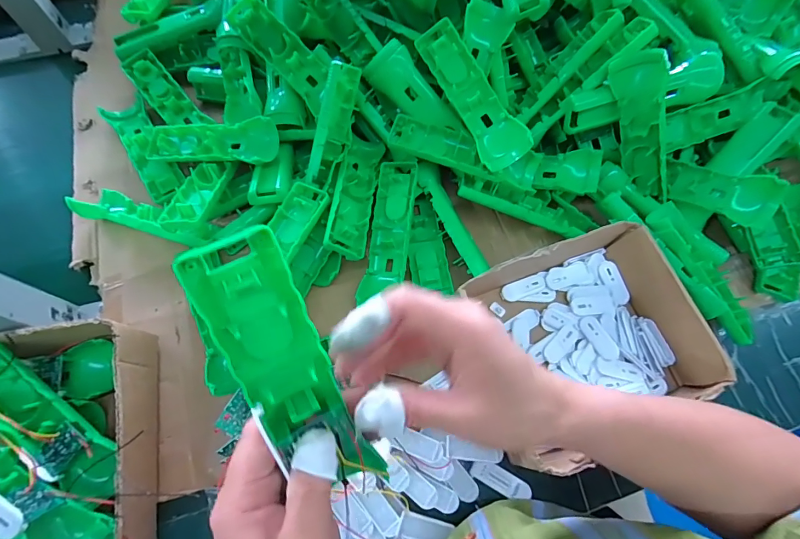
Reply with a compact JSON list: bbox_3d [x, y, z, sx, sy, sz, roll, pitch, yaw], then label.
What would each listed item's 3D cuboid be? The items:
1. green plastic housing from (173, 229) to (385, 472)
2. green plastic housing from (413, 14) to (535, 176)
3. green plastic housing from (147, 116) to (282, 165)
[{"bbox_3d":[-0.052,0.051,0.199,0.044,0.017,0.144,-28,110,-13],"label":"green plastic housing"},{"bbox_3d":[0.070,-0.179,0.411,0.046,0.033,0.162,-30,86,-13],"label":"green plastic housing"},{"bbox_3d":[-0.216,-0.139,0.453,0.165,0.028,0.048,3,67,14],"label":"green plastic housing"}]

